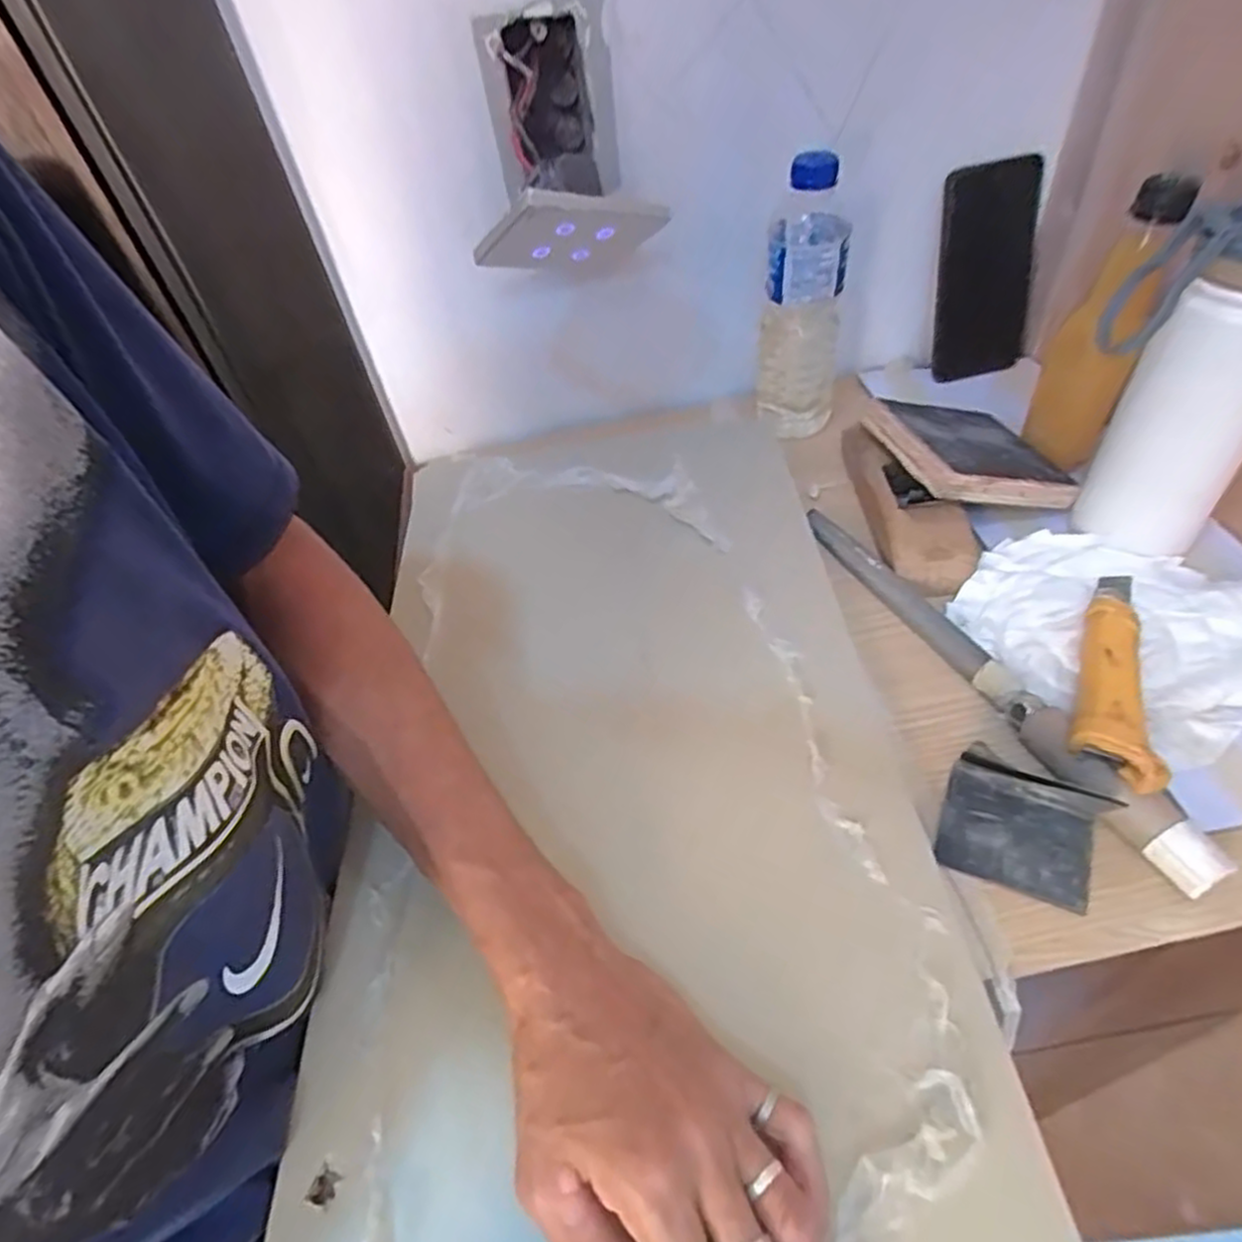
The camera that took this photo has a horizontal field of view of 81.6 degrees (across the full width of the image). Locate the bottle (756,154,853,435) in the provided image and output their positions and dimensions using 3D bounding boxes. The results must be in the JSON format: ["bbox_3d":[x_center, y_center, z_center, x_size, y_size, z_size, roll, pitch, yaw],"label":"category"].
[{"bbox_3d":[0.146,-0.253,0.581,0.068,0.207,0.062,8,51,16],"label":"bottle"}]

